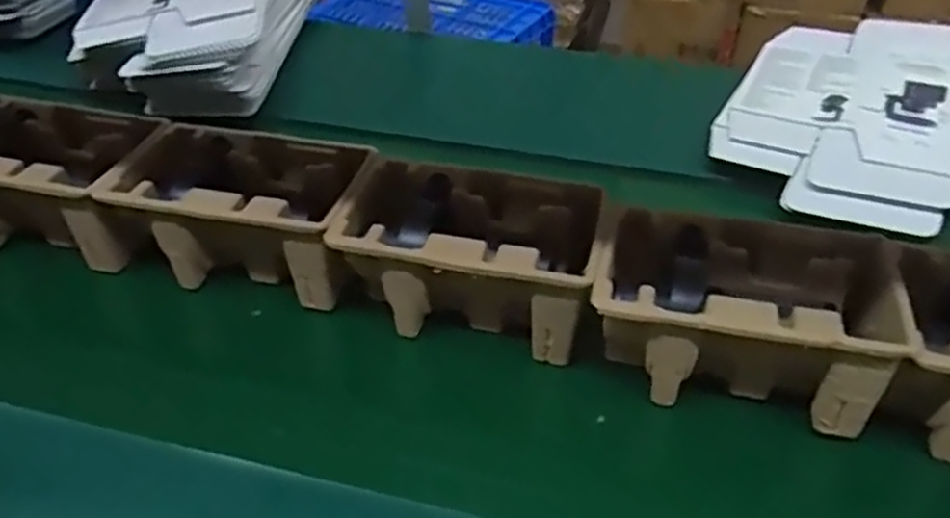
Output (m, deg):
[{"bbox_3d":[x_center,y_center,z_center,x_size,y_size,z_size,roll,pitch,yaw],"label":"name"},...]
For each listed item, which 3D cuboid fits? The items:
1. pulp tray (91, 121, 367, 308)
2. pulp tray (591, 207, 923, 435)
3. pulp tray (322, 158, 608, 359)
[{"bbox_3d":[-0.215,-0.051,0.713,0.229,0.097,0.149,10,42,12],"label":"pulp tray"},{"bbox_3d":[0.215,0.042,0.607,0.218,0.100,0.141,12,42,14],"label":"pulp tray"},{"bbox_3d":[-0.002,0.006,0.673,0.212,0.127,0.143,8,41,10],"label":"pulp tray"}]

